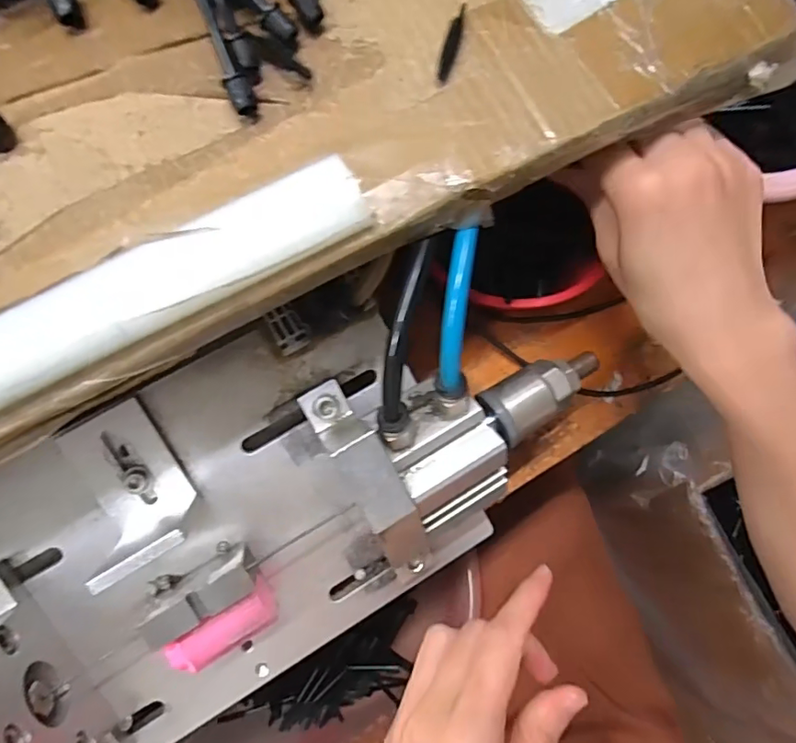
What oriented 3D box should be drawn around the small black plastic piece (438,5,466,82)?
[{"bbox_3d":[0.020,-0.125,0.206,0.006,0.004,0.031,15,75,2],"label":"small black plastic piece"}]

